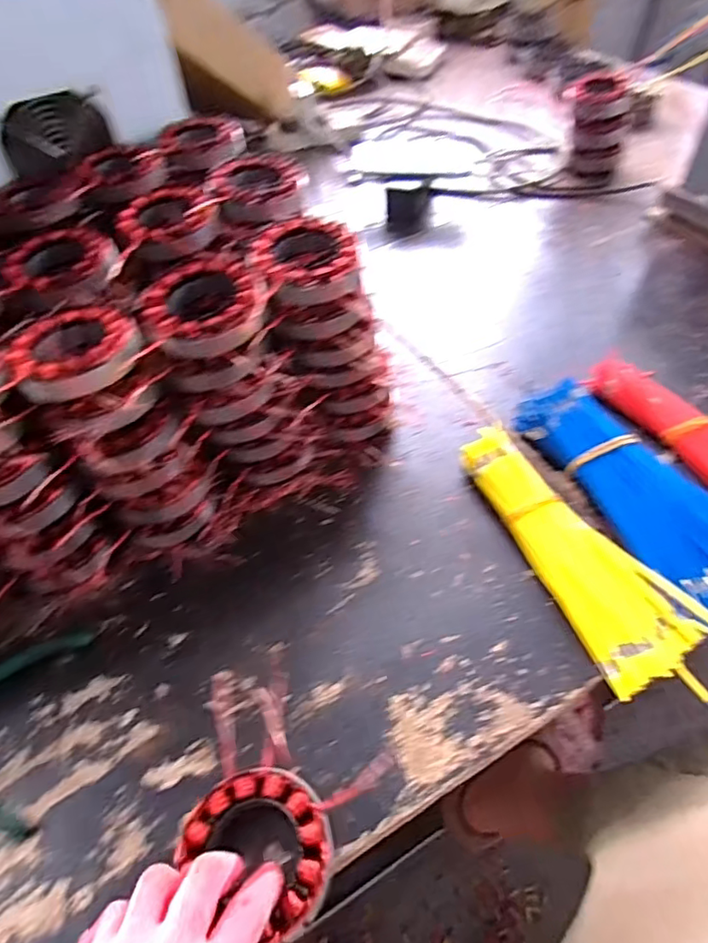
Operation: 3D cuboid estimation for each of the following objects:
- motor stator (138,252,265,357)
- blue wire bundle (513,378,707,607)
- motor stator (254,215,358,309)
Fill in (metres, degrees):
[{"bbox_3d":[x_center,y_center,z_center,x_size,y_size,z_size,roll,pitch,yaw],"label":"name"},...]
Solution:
[{"bbox_3d":[-0.112,-0.123,0.430,0.087,0.033,0.097,-25,54,-16],"label":"motor stator"},{"bbox_3d":[0.247,0.015,0.490,0.099,0.039,0.259,-23,54,-13],"label":"blue wire bundle"},{"bbox_3d":[-0.037,-0.162,0.453,0.078,0.033,0.097,-12,51,-7],"label":"motor stator"}]

